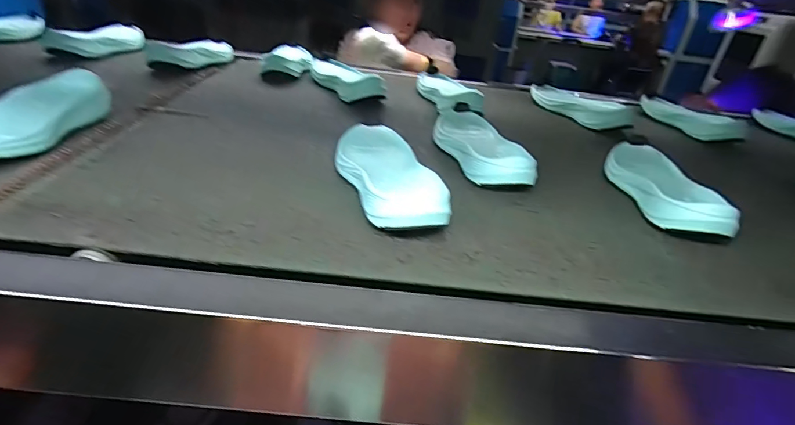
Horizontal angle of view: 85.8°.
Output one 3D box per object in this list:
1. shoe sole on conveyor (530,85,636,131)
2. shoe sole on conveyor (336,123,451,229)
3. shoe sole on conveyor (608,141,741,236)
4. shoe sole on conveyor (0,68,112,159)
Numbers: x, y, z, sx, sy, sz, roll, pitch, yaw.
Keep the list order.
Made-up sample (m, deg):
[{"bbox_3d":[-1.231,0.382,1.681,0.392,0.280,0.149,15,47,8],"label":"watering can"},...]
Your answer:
[{"bbox_3d":[0.340,-0.208,0.811,0.091,0.039,0.221,-7,35,-20],"label":"shoe sole on conveyor"},{"bbox_3d":[-0.014,-0.046,0.455,0.082,0.035,0.217,-4,34,-16],"label":"shoe sole on conveyor"},{"bbox_3d":[0.311,-0.034,0.504,0.079,0.039,0.209,9,33,5],"label":"shoe sole on conveyor"},{"bbox_3d":[-0.395,-0.099,0.449,0.071,0.048,0.201,8,33,3],"label":"shoe sole on conveyor"}]

